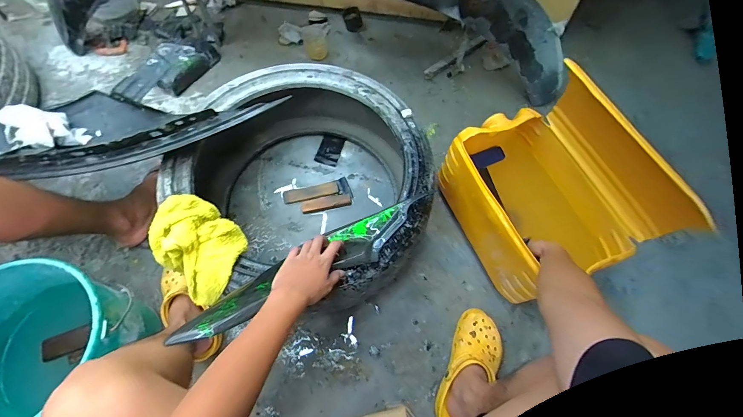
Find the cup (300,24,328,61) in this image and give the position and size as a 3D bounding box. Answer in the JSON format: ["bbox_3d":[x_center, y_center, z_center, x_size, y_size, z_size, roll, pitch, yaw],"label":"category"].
[{"bbox_3d":[-0.187,-0.563,1.105,0.081,0.087,0.083,-20,69,-11],"label":"cup"}]

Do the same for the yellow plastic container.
[{"bbox_3d":[0.369,-0.041,0.698,0.249,0.413,0.373,-21,70,-11],"label":"yellow plastic container"}]

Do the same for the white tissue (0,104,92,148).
[{"bbox_3d":[-0.689,-0.167,0.677,0.144,0.068,0.088,13,67,3],"label":"white tissue"}]

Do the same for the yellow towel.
[{"bbox_3d":[-0.333,0.061,0.604,0.209,0.078,0.144,42,72,14],"label":"yellow towel"}]

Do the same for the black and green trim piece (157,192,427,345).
[{"bbox_3d":[-0.079,0.090,0.570,0.481,0.061,0.084,-28,70,-31],"label":"black and green trim piece"}]

